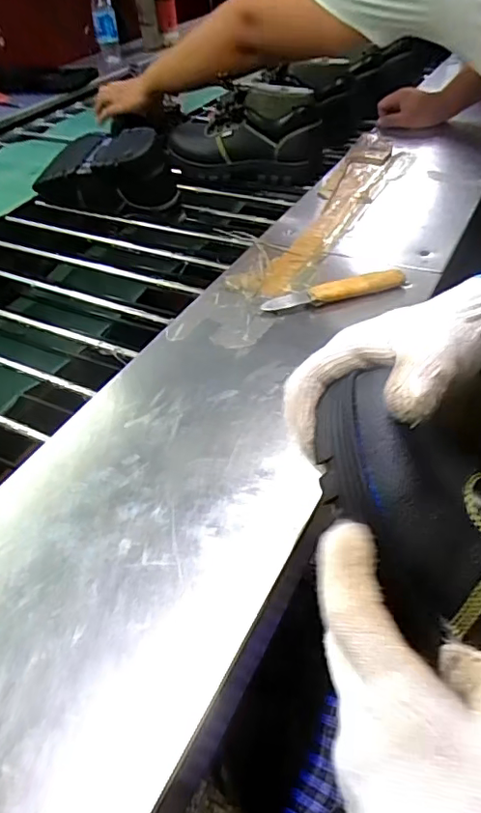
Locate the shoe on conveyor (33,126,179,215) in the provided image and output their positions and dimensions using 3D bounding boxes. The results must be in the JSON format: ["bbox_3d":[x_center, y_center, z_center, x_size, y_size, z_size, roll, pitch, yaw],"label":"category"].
[{"bbox_3d":[-0.215,-0.371,0.855,0.249,0.119,0.096,22,49,26],"label":"shoe on conveyor"}]

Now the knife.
[{"bbox_3d":[0.105,-0.126,0.594,0.161,0.015,0.026,-17,43,-10],"label":"knife"}]

